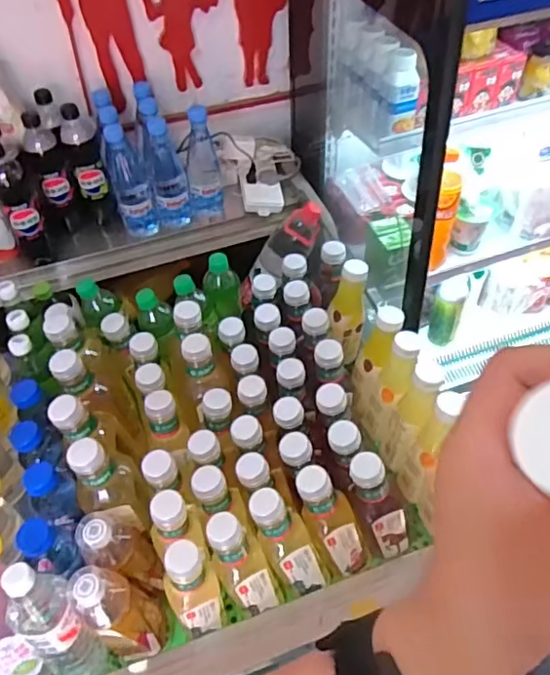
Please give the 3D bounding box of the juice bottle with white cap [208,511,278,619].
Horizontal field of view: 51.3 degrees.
[{"bbox_3d":[-0.039,0.287,0.720,0.058,0.178,0.070,-22,51,-15],"label":"juice bottle with white cap"}]

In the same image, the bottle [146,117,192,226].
[{"bbox_3d":[-0.213,-0.321,1.125,0.067,0.207,0.069,-15,50,-10],"label":"bottle"}]

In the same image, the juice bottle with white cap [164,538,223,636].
[{"bbox_3d":[-0.101,0.307,0.695,0.053,0.173,0.056,-22,51,-15],"label":"juice bottle with white cap"}]

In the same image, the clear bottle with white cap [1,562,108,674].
[{"bbox_3d":[-0.263,0.343,0.682,0.079,0.232,0.072,34,59,28],"label":"clear bottle with white cap"}]

